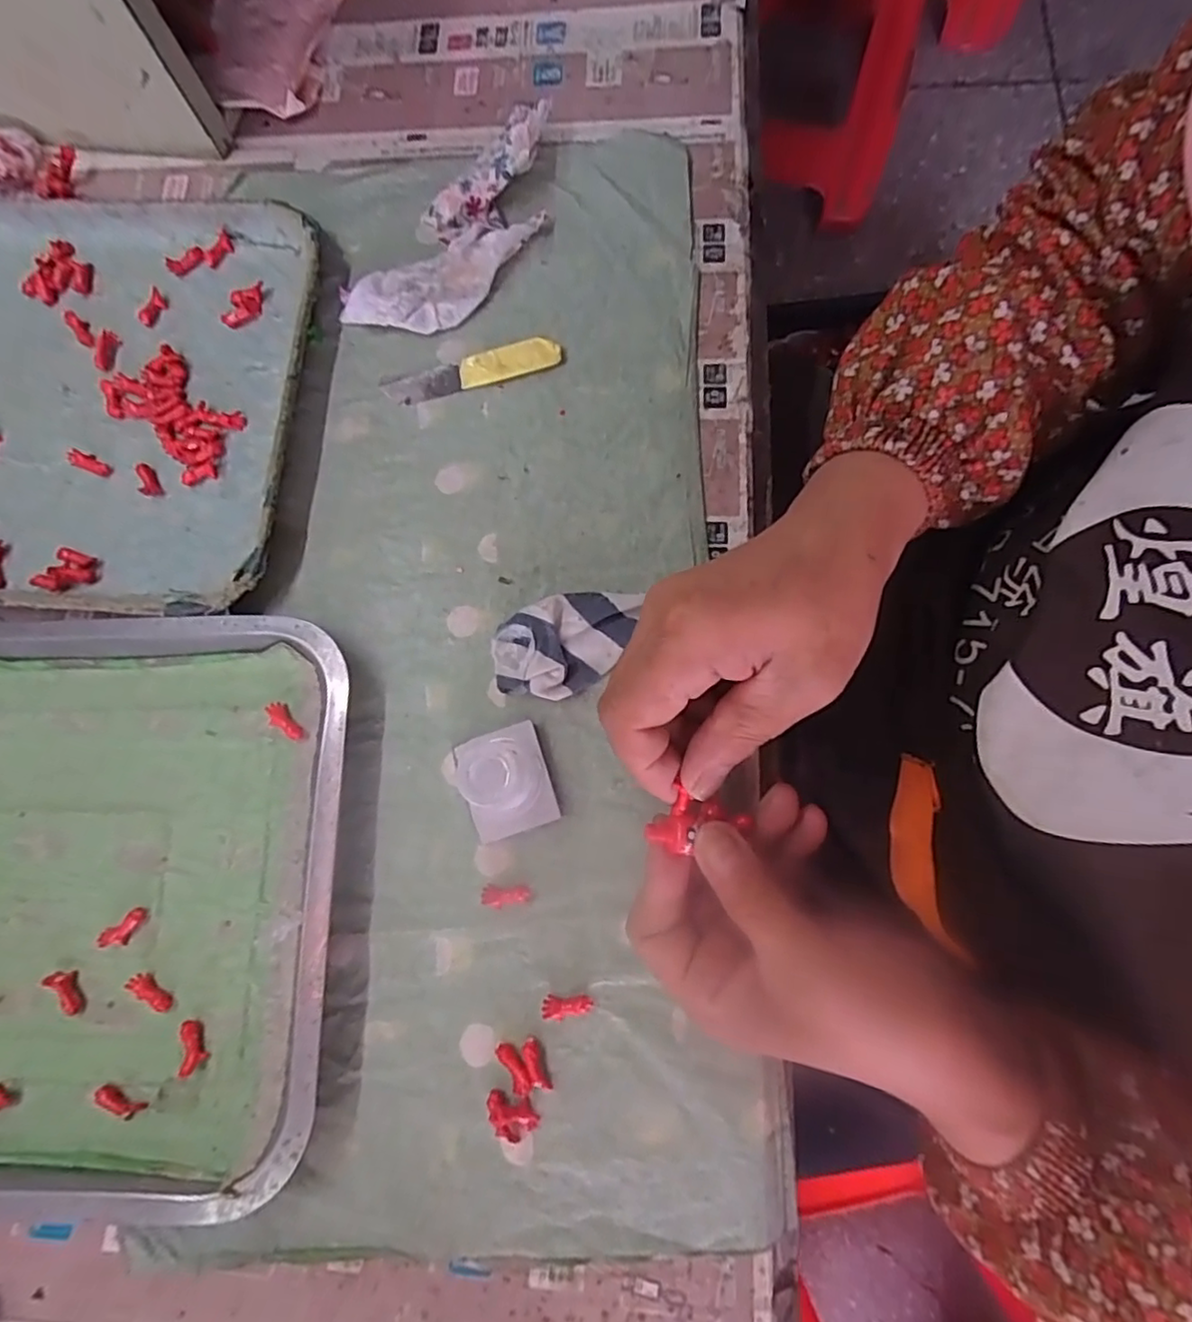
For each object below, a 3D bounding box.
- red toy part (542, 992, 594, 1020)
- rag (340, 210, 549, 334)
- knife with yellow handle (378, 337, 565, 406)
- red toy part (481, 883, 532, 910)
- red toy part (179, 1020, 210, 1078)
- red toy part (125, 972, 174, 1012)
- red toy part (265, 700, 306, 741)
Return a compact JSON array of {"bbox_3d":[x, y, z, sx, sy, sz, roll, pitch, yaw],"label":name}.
[{"bbox_3d":[-0.013,0.158,0.289,0.022,0.004,0.010,2,77,2],"label":"red toy part"},{"bbox_3d":[-0.085,-0.226,0.376,0.129,0.012,0.046,-27,78,-4],"label":"rag"},{"bbox_3d":[-0.072,-0.170,0.367,0.103,0.006,0.022,-13,77,-1],"label":"knife with yellow handle"},{"bbox_3d":[-0.043,0.112,0.301,0.023,0.004,0.011,3,77,2],"label":"red toy part"},{"bbox_3d":[-0.186,0.177,0.290,0.010,0.006,0.021,-22,77,-3],"label":"red toy part"},{"bbox_3d":[-0.210,0.156,0.298,0.022,0.006,0.008,32,80,8],"label":"red toy part"},{"bbox_3d":[-0.159,0.031,0.325,0.024,0.006,0.011,39,81,10],"label":"red toy part"}]

